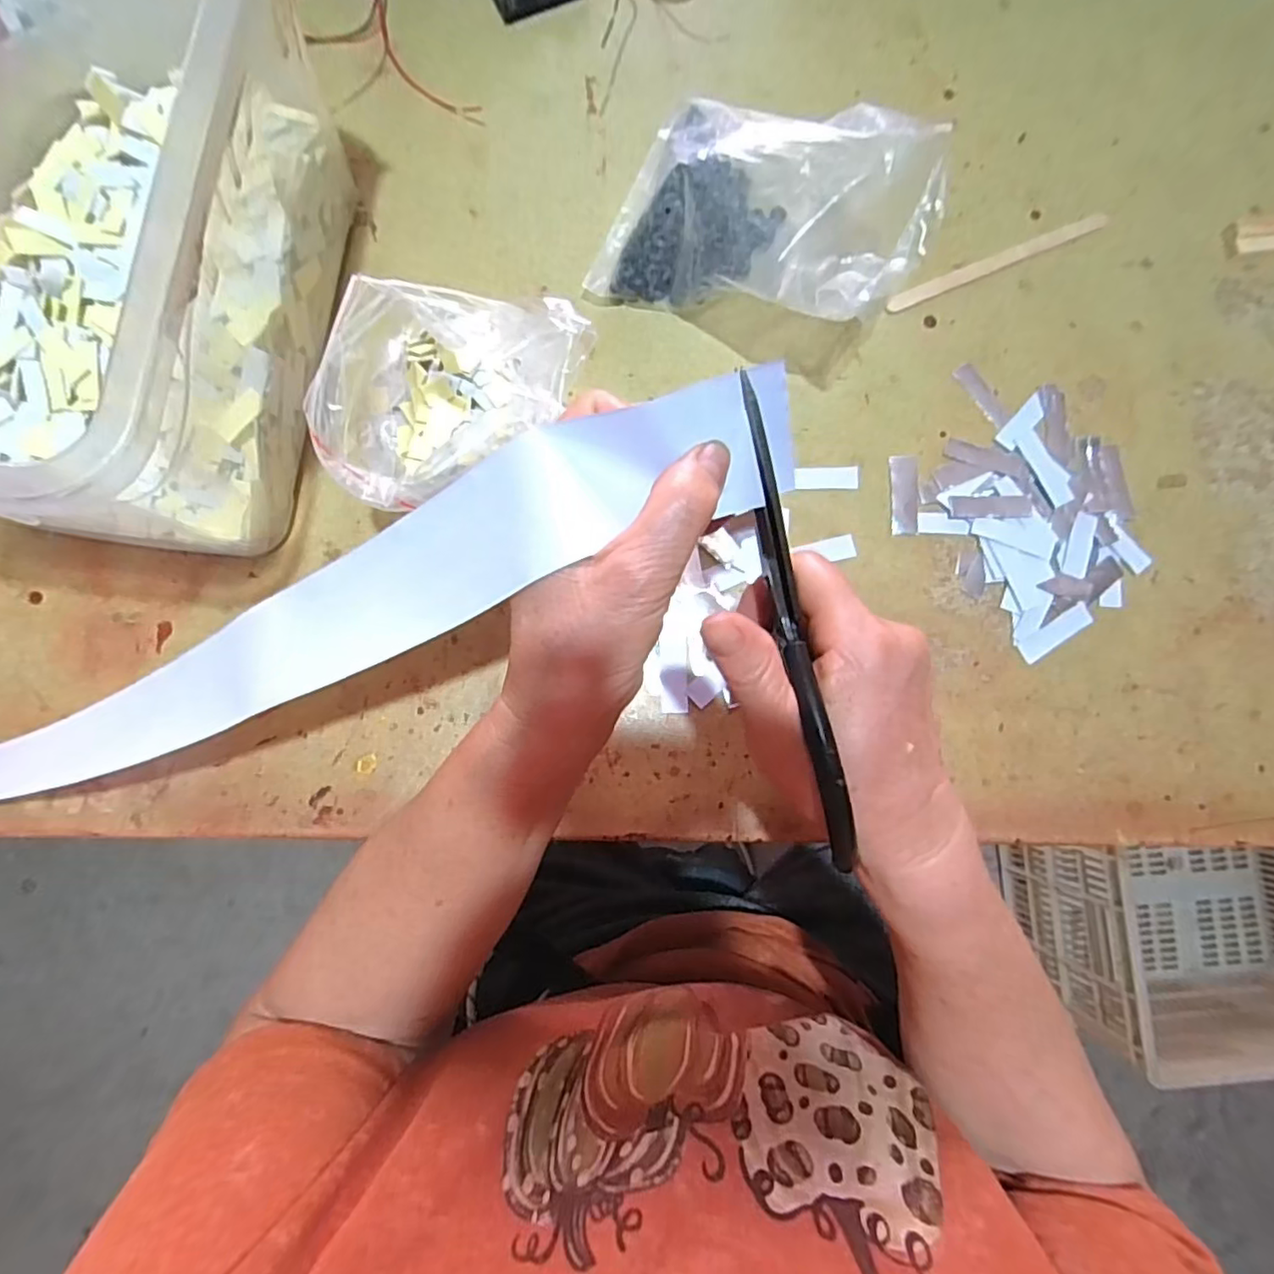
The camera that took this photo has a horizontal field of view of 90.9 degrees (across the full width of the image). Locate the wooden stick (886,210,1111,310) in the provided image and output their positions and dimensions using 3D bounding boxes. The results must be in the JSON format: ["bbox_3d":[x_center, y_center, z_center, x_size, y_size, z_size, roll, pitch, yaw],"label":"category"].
[{"bbox_3d":[0.220,-0.229,0.381,0.151,0.004,0.012,-24,77,-4],"label":"wooden stick"}]

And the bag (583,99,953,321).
[{"bbox_3d":[0.068,-0.224,0.333,0.161,0.084,0.111,25,81,1],"label":"bag"}]

